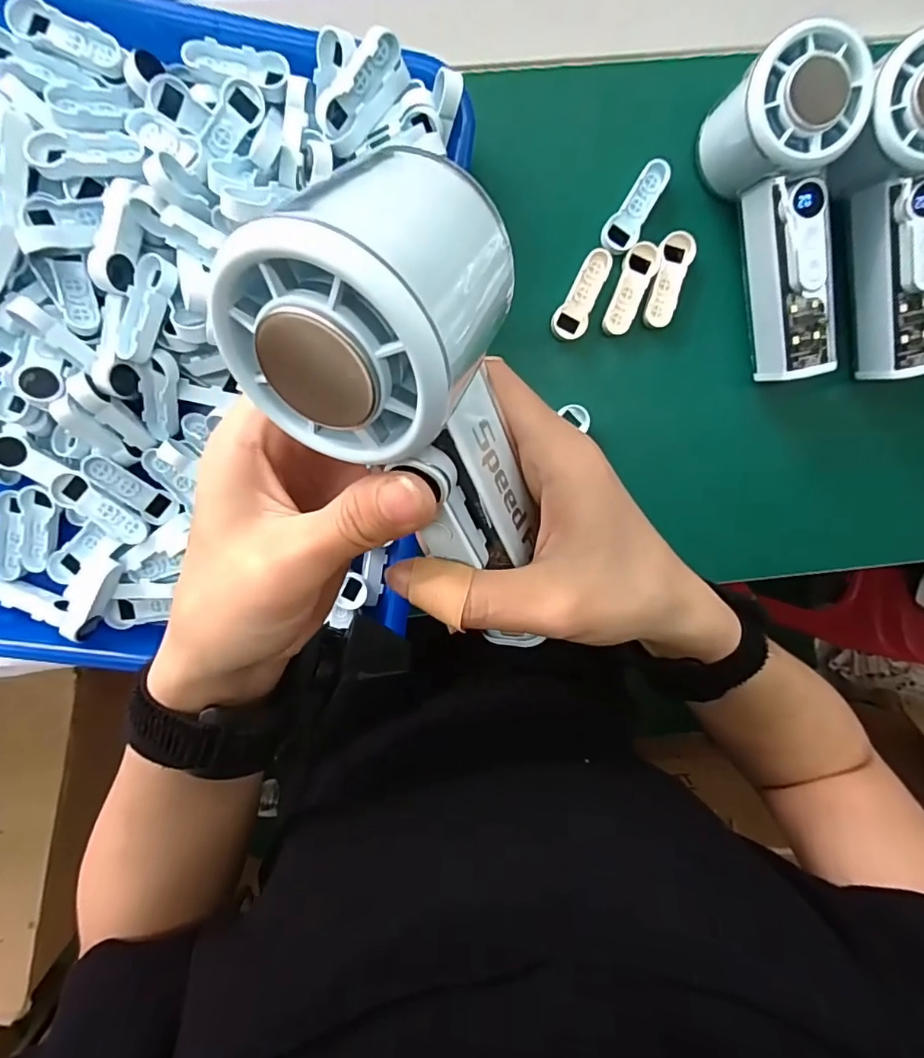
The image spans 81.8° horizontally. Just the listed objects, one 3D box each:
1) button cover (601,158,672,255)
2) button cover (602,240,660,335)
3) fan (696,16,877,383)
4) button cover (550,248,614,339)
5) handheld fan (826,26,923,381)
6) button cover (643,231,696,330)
[{"bbox_3d":[0.096,-0.178,0.295,0.018,0.006,0.052,29,96,-7],"label":"button cover"},{"bbox_3d":[0.095,-0.136,0.303,0.017,0.005,0.051,19,97,-6],"label":"button cover"},{"bbox_3d":[0.170,-0.155,0.273,0.053,0.057,0.147,-18,99,0],"label":"fan"},{"bbox_3d":[0.068,-0.132,0.302,0.018,0.005,0.050,24,97,-6],"label":"button cover"},{"bbox_3d":[0.223,-0.158,0.278,0.054,0.049,0.153,-14,113,-1],"label":"handheld fan"},{"bbox_3d":[0.115,-0.141,0.302,0.019,0.006,0.051,18,97,-5],"label":"button cover"}]

